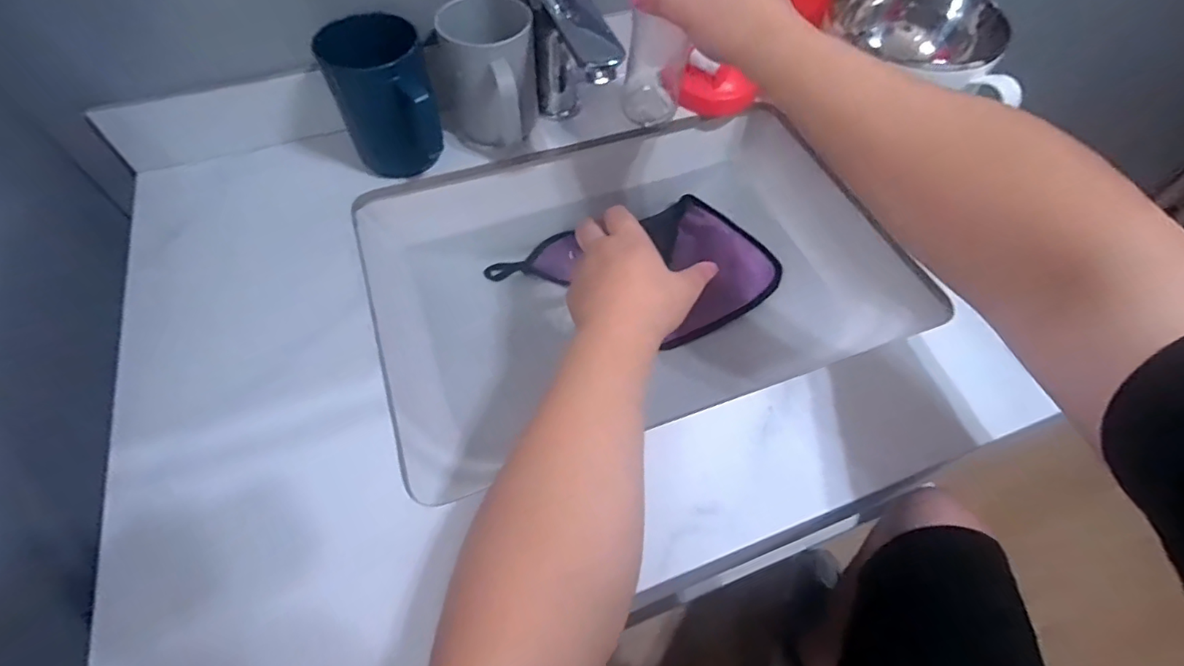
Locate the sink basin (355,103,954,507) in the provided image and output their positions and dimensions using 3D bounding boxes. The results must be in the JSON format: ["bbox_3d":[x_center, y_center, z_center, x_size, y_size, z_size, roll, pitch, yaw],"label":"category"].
[{"bbox_3d":[0.035,-0.053,0.528,0.451,0.103,0.294,-16,60,-11],"label":"sink basin"}]

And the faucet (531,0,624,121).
[{"bbox_3d":[-0.011,-0.263,0.488,0.099,0.161,0.050,31,62,17],"label":"faucet"}]

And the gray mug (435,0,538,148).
[{"bbox_3d":[-0.093,-0.233,0.496,0.083,0.099,0.109,-5,58,-4],"label":"gray mug"}]

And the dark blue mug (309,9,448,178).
[{"bbox_3d":[-0.177,-0.197,0.463,0.081,0.113,0.072,-13,59,-10],"label":"dark blue mug"}]

